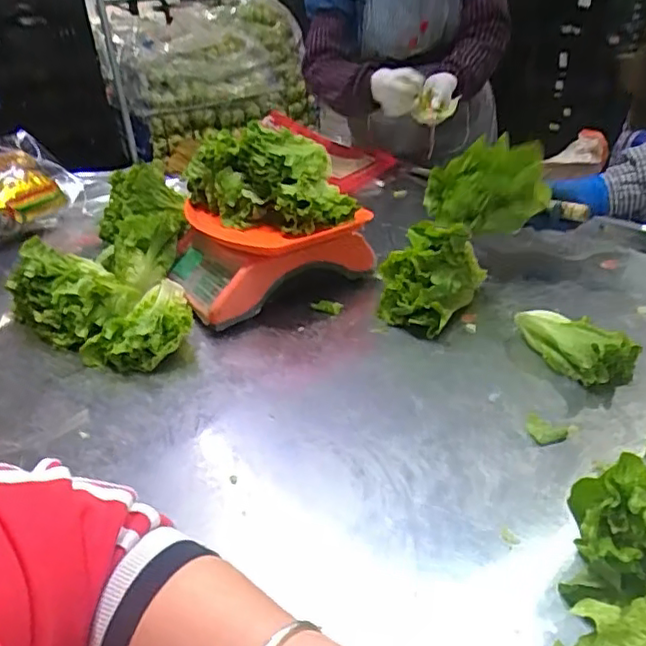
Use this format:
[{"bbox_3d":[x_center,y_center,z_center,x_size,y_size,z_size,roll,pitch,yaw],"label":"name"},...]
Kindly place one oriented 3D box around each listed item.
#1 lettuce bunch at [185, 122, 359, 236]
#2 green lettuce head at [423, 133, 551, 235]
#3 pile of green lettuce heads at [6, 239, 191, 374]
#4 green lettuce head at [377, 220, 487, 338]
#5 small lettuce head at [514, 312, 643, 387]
[{"bbox_3d":[-0.090,-0.239,0.982,0.152,0.128,0.287,-26,35,-32],"label":"lettuce bunch"},{"bbox_3d":[0.257,-0.214,0.977,0.181,0.161,0.153,1,30,11],"label":"green lettuce head"},{"bbox_3d":[-0.331,-0.040,0.937,0.331,0.122,0.175,14,34,32],"label":"pile of green lettuce heads"},{"bbox_3d":[0.151,-0.070,0.890,0.107,0.131,0.119,16,35,35],"label":"green lettuce head"},{"bbox_3d":[0.303,0.023,0.778,0.081,0.051,0.159,-26,34,-32],"label":"small lettuce head"}]

